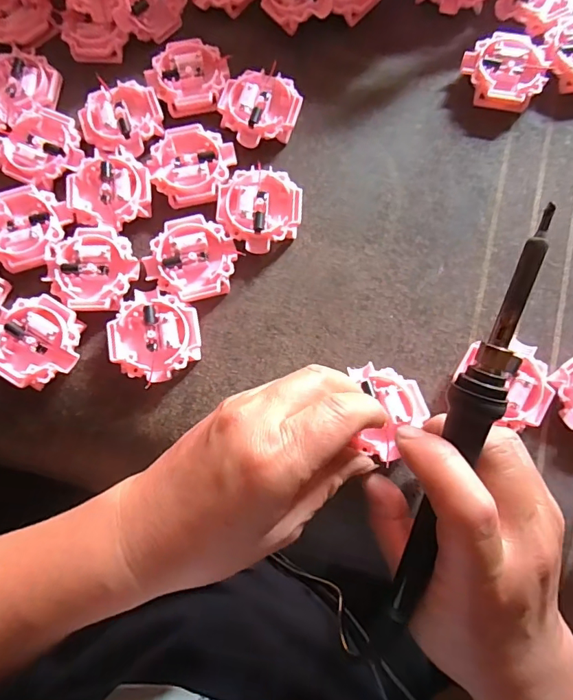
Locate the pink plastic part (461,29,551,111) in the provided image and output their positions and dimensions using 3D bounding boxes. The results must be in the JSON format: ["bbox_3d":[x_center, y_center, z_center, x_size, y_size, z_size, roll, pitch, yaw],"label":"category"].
[{"bbox_3d":[0.148,-0.190,0.306,0.054,0.012,0.051,17,78,4],"label":"pink plastic part"}]

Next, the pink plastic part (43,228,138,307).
[{"bbox_3d":[-0.120,-0.050,0.278,0.054,0.012,0.051,0,78,0],"label":"pink plastic part"}]

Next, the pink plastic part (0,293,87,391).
[{"bbox_3d":[-0.148,-0.004,0.271,0.050,0.018,0.052,0,78,0],"label":"pink plastic part"}]

